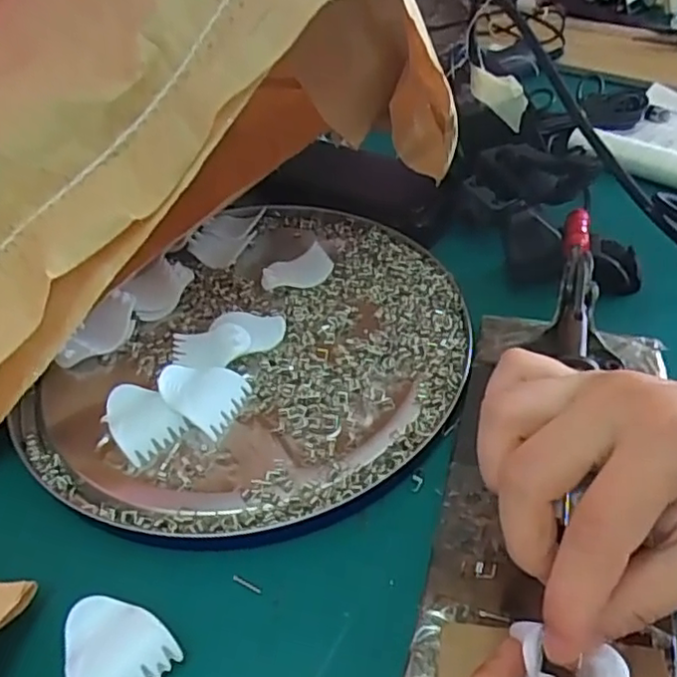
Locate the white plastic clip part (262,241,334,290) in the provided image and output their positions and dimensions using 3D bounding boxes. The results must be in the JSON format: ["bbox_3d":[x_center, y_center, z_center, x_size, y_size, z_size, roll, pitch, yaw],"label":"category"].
[{"bbox_3d":[-0.028,-0.045,0.433,0.046,0.009,0.037,-16,47,-11],"label":"white plastic clip part"}]

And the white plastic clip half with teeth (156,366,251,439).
[{"bbox_3d":[-0.076,0.030,0.360,0.042,0.016,0.037,17,49,19],"label":"white plastic clip half with teeth"}]

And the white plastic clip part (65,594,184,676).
[{"bbox_3d":[-0.094,0.127,0.271,0.045,0.010,0.040,34,56,31],"label":"white plastic clip part"}]

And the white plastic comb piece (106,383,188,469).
[{"bbox_3d":[-0.108,0.044,0.356,0.046,0.010,0.032,34,56,31],"label":"white plastic comb piece"}]

